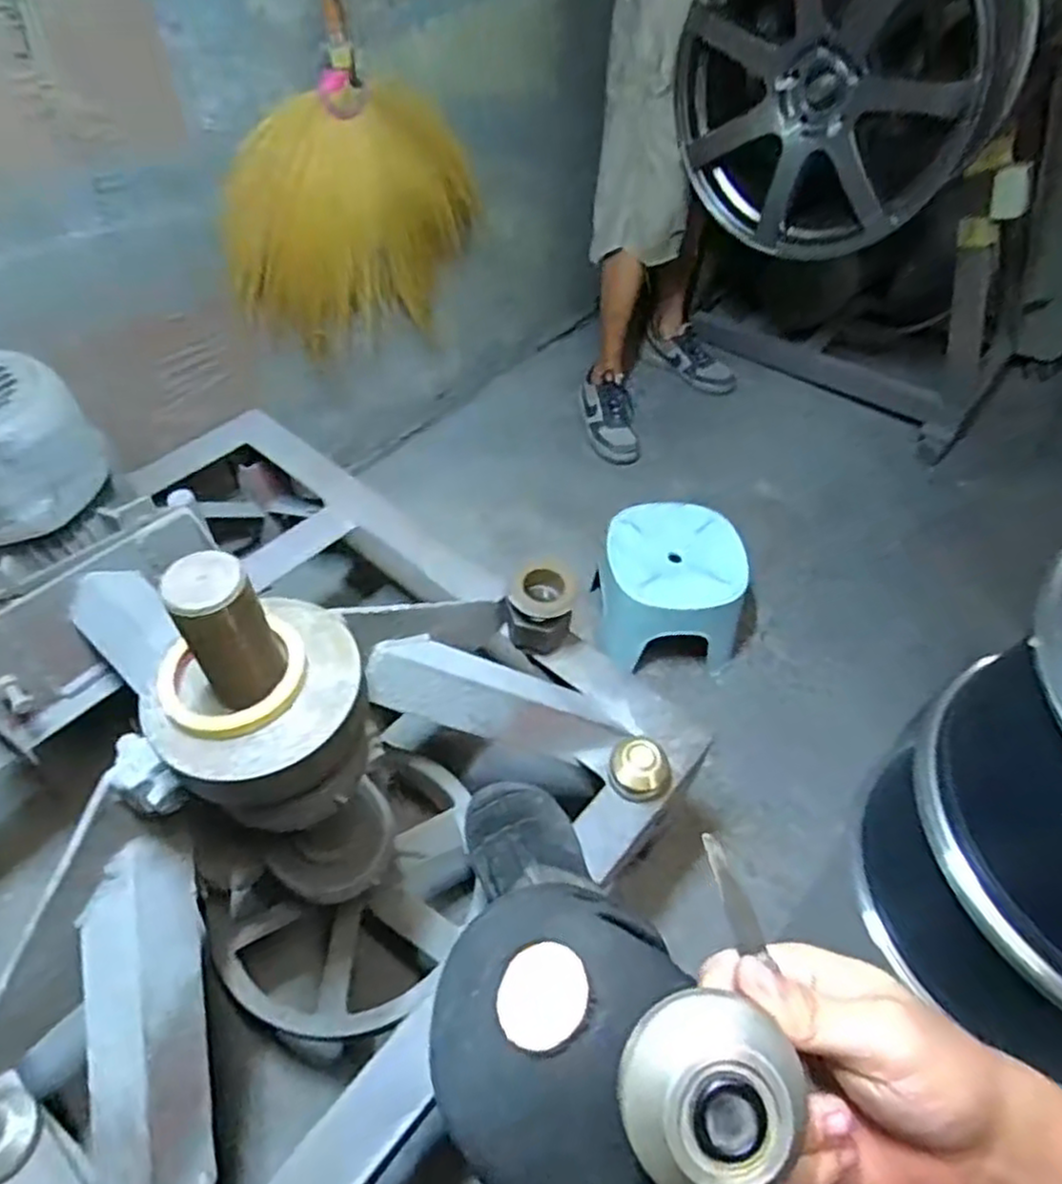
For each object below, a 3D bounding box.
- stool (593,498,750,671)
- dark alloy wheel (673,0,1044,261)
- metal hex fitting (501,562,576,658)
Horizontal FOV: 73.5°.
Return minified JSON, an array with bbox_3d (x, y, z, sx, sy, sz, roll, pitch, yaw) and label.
[{"bbox_3d":[0.227,-0.008,1.204,0.228,0.175,0.223,-4,53,-4],"label":"stool"},{"bbox_3d":[0.486,-0.800,1.121,0.457,0.450,0.281,38,60,24],"label":"dark alloy wheel"},{"bbox_3d":[0.009,0.022,0.887,0.090,0.099,0.078,0,52,-2],"label":"metal hex fitting"}]

